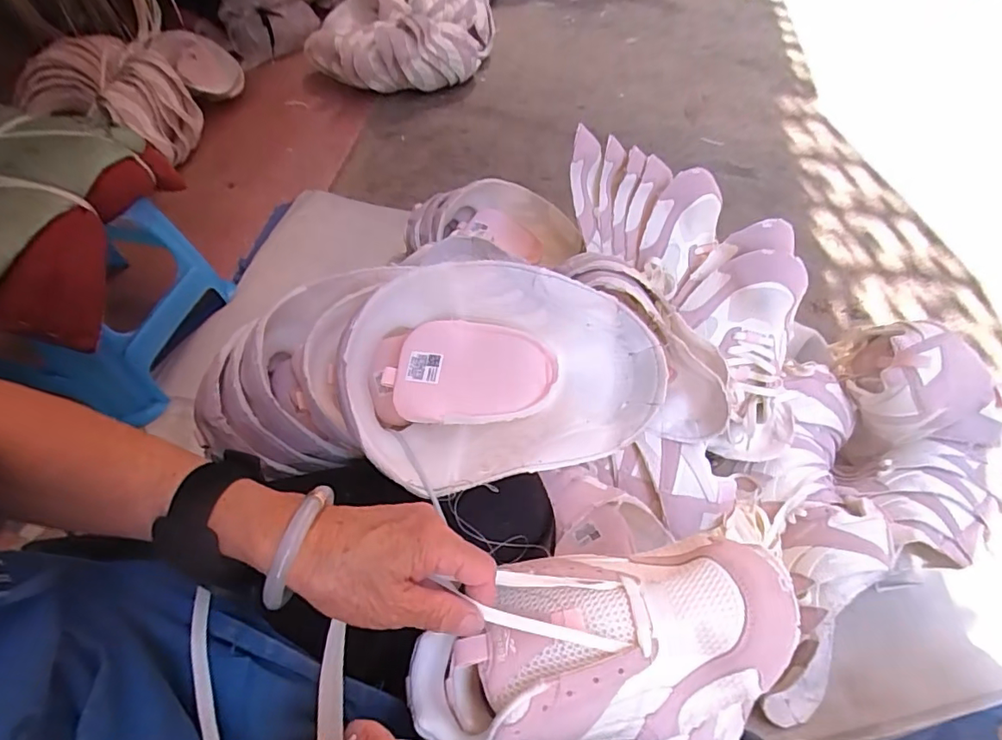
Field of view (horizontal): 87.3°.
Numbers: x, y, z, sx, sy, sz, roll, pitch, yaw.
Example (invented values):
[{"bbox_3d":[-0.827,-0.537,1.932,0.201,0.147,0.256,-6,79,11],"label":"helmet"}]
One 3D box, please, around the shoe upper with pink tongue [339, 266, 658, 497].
[{"bbox_3d":[-0.001,0.007,0.387,0.221,0.098,0.144,-6,55,-3],"label":"shoe upper with pink tongue"}]

